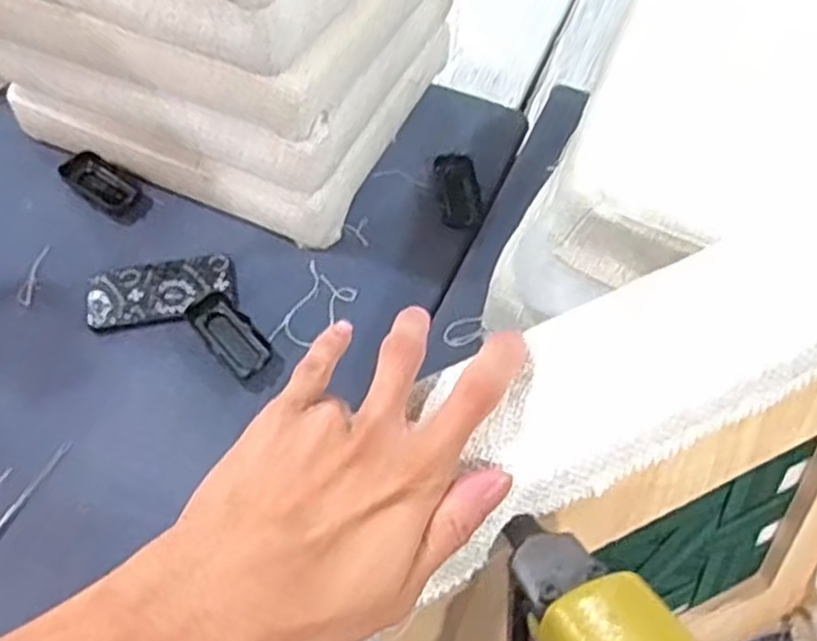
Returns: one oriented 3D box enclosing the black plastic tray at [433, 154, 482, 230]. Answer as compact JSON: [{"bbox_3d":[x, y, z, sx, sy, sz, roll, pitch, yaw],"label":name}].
[{"bbox_3d":[0.064,-0.163,0.966,0.051,0.022,0.105,-6,57,-5],"label":"black plastic tray"}]

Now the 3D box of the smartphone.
[{"bbox_3d":[-0.280,-0.032,0.871,0.163,0.013,0.080,-14,59,-10],"label":"smartphone"}]

